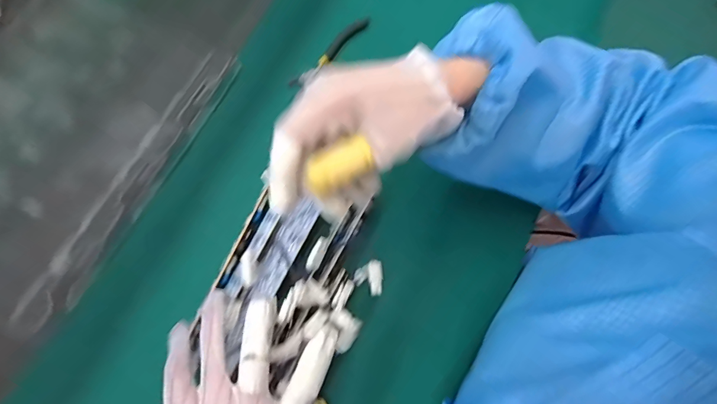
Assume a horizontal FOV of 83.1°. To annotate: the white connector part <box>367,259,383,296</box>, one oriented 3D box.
[{"bbox_3d":[0.014,0.063,0.337,0.013,0.004,0.031,0,60,-2],"label":"white connector part"}]

